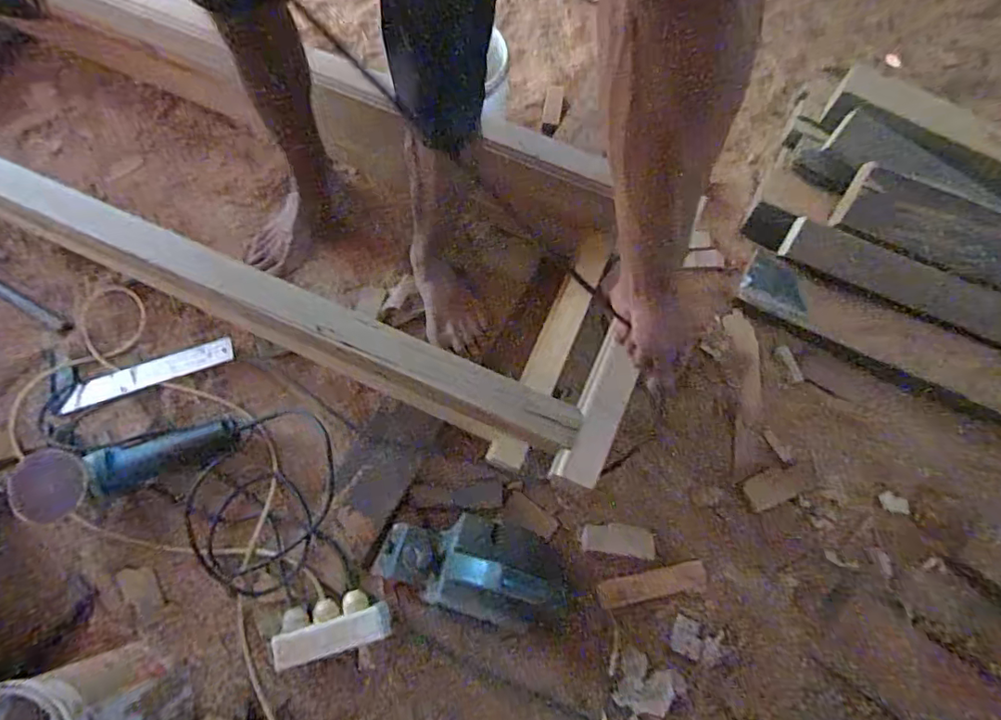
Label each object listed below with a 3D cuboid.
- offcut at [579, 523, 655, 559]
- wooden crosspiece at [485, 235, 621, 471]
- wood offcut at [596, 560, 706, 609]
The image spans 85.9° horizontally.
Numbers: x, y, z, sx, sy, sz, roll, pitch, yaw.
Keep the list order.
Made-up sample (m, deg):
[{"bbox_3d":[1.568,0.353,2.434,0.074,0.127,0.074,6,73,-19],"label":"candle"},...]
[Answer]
[{"bbox_3d":[0.190,0.290,0.870,0.116,0.011,0.046,8,72,1],"label":"offcut"},{"bbox_3d":[0.077,-0.014,0.835,0.056,0.032,0.387,23,93,6],"label":"wooden crosspiece"},{"bbox_3d":[0.236,0.351,0.838,0.168,0.008,0.042,-11,73,-5],"label":"wood offcut"}]

